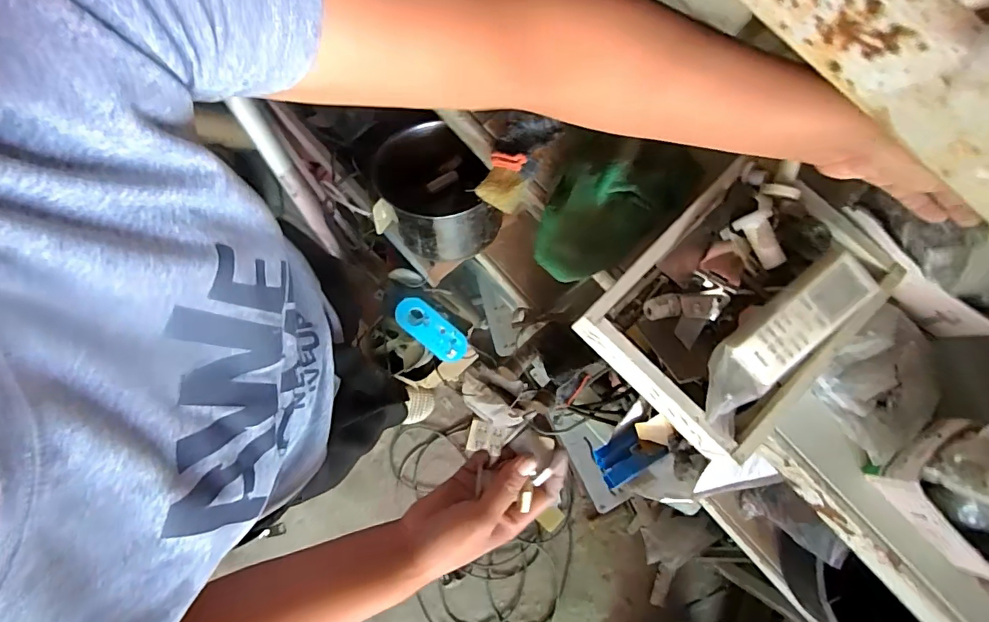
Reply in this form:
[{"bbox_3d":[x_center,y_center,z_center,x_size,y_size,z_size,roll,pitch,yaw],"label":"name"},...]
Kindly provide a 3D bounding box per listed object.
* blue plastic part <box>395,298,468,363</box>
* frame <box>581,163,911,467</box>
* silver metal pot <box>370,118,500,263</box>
[{"bbox_3d":[-0.142,0.045,1.122,0.189,0.015,0.082,42,99,-18],"label":"blue plastic part"},{"bbox_3d":[0.223,-0.010,0.445,0.241,0.077,0.190,-44,82,-9],"label":"frame"},{"bbox_3d":[-0.088,-0.195,0.776,0.198,0.121,0.209,1,63,-1],"label":"silver metal pot"}]

